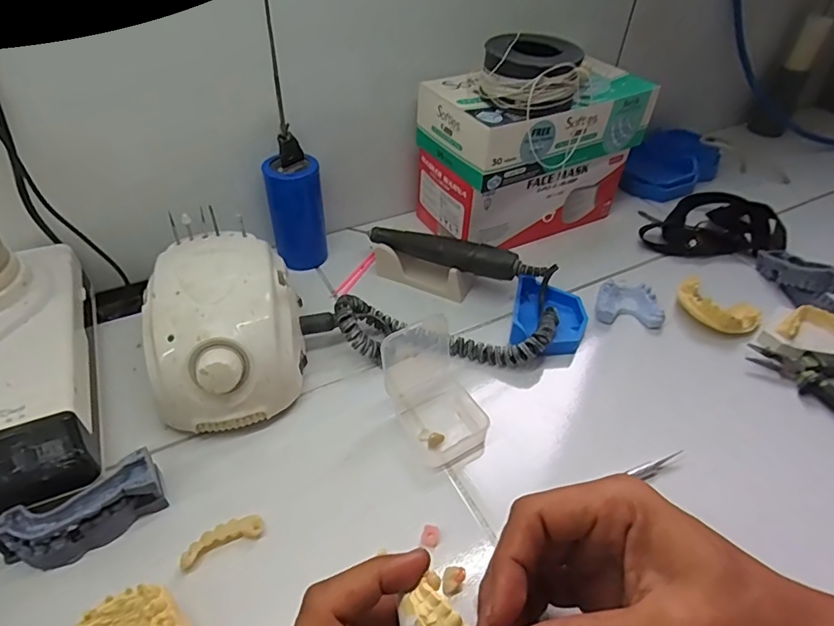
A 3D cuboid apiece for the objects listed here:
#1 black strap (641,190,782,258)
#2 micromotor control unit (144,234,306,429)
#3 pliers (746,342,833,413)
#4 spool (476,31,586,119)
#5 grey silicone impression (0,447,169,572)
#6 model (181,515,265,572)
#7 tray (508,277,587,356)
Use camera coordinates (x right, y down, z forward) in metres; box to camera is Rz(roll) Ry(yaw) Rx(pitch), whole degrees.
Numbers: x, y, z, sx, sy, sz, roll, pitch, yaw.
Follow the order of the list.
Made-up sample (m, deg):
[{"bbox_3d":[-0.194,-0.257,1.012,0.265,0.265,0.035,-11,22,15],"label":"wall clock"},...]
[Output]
[{"bbox_3d":[0.339,-0.096,0.575,0.144,0.034,0.114,-33,53,-32],"label":"black strap"},{"bbox_3d":[-0.141,0.011,0.391,0.104,0.082,0.137,-6,43,-9],"label":"micromotor control unit"},{"bbox_3d":[0.331,0.059,0.416,0.111,0.020,0.078,19,45,17],"label":"pliers"},{"bbox_3d":[0.097,-0.205,0.445,0.090,0.049,0.072,8,43,6],"label":"spool"},{"bbox_3d":[-0.198,0.121,0.309,0.086,0.031,0.029,-25,49,-27],"label":"grey silicone impression"},{"bbox_3d":[-0.119,0.138,0.315,0.048,0.010,0.013,-20,47,-23],"label":"model"},{"bbox_3d":[0.117,0.001,0.456,0.061,0.028,0.084,10,43,8],"label":"tray"}]

